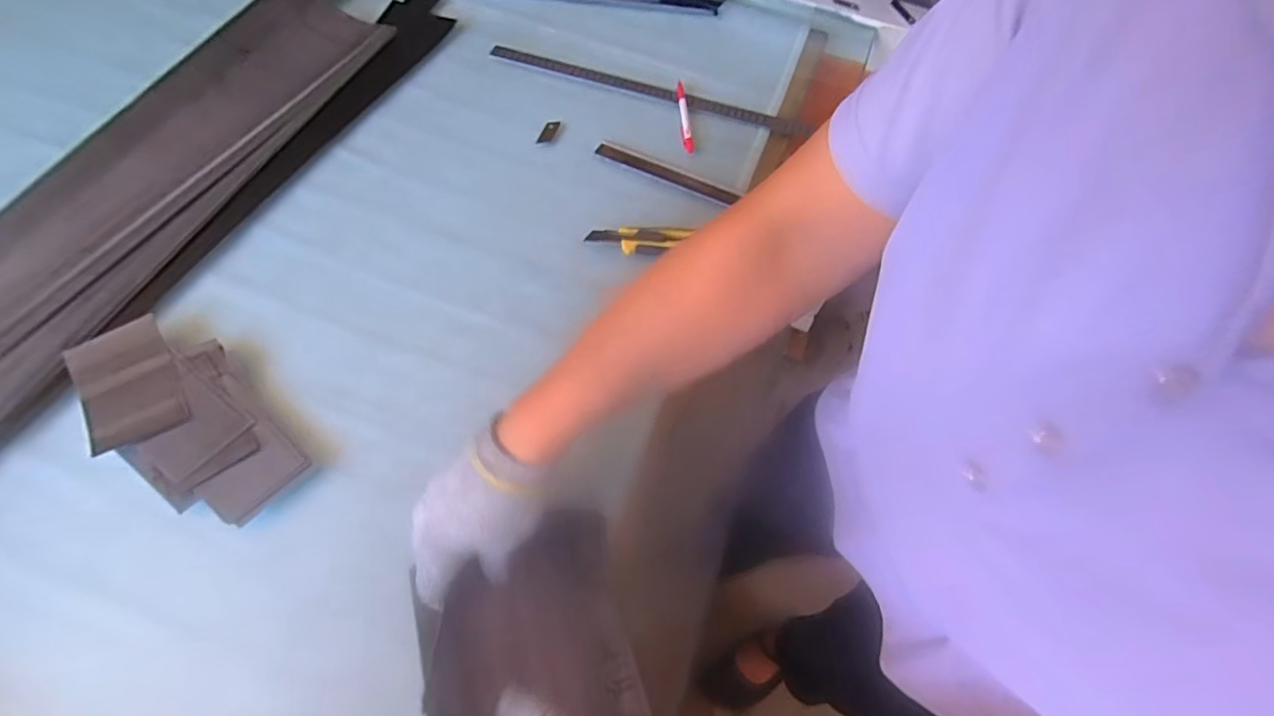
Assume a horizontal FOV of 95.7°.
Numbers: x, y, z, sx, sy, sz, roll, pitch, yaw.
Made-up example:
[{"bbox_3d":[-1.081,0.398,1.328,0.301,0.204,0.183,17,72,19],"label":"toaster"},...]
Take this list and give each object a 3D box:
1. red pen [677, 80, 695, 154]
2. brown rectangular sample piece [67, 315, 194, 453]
[{"bbox_3d":[0.062,-0.325,0.763,0.014,0.006,0.151,-1,59,-4],"label":"red pen"},{"bbox_3d":[-0.449,0.023,0.508,0.075,0.008,0.124,-29,65,-19],"label":"brown rectangular sample piece"}]

